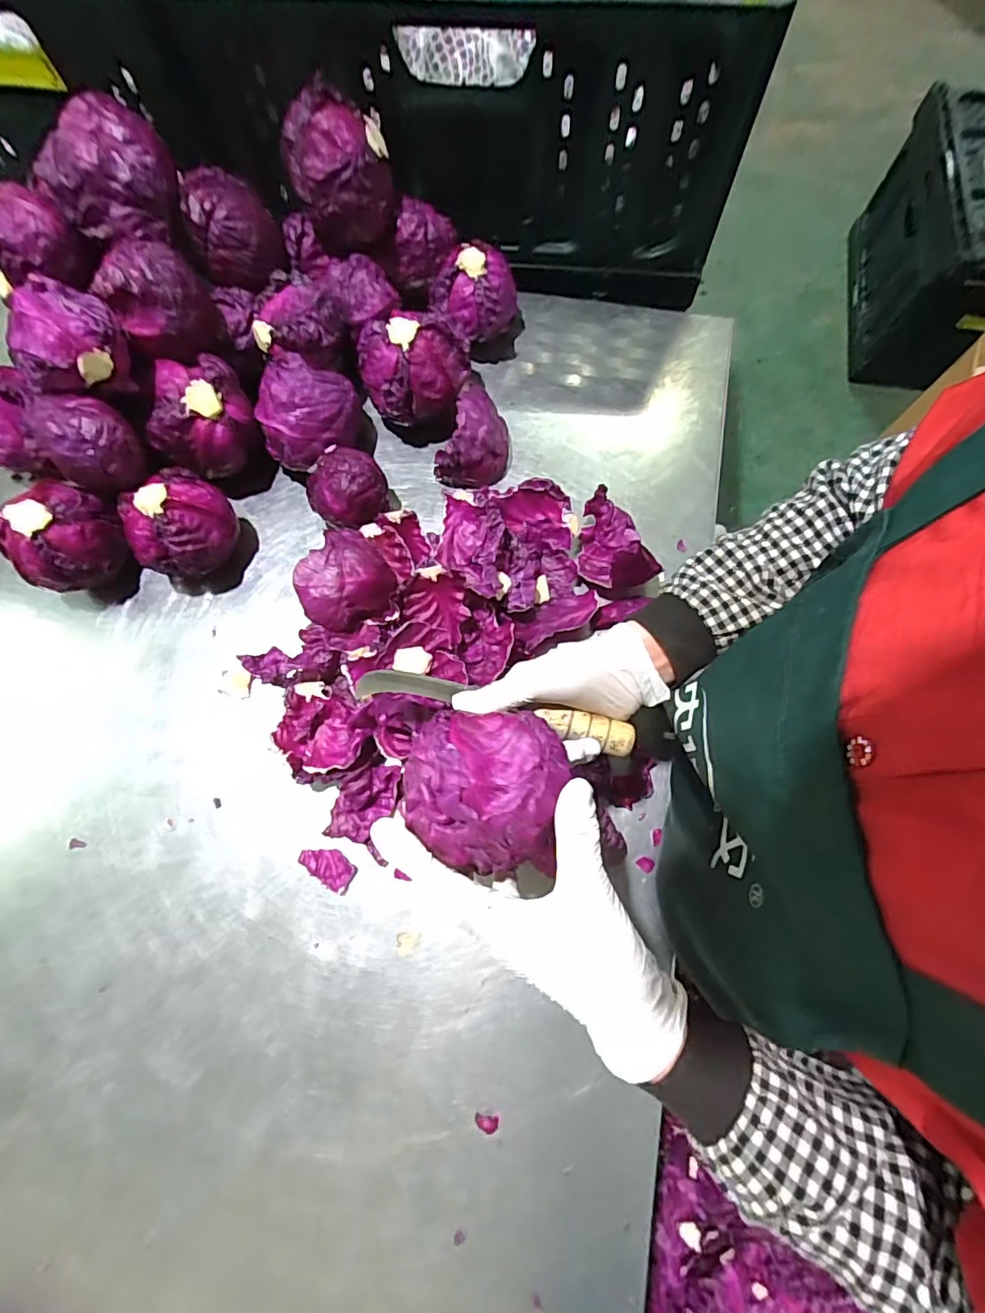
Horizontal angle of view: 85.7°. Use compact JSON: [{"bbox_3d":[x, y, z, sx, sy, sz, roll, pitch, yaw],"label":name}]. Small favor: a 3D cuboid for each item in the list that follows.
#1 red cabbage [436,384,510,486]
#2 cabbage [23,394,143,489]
[{"bbox_3d":[-0.022,-0.251,0.598,0.081,0.078,0.097,3,74,1],"label":"red cabbage"},{"bbox_3d":[-0.373,-0.197,0.495,0.068,0.069,0.072,-1,75,2],"label":"cabbage"}]

